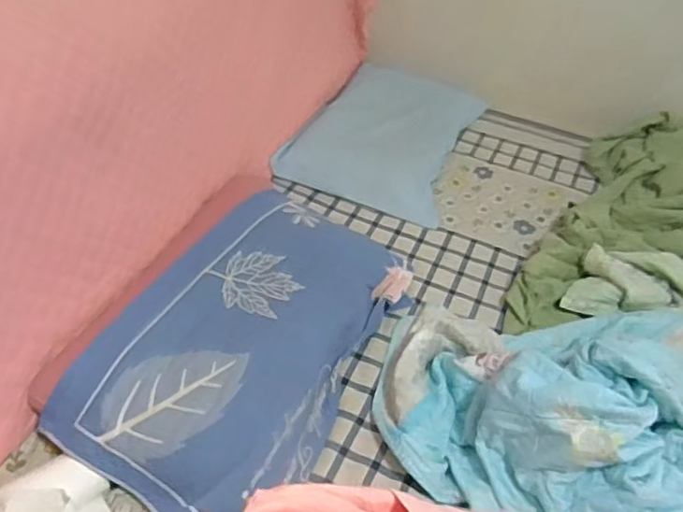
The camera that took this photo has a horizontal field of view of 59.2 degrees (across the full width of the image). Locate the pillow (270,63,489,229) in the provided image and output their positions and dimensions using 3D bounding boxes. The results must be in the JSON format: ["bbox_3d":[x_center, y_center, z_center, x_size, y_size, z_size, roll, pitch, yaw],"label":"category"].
[{"bbox_3d":[0.154,-0.371,1.734,0.417,0.072,0.753,18,45,11],"label":"pillow"}]

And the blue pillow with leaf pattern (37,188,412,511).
[{"bbox_3d":[-0.143,0.132,1.091,0.373,0.145,0.695,22,44,16],"label":"blue pillow with leaf pattern"}]

